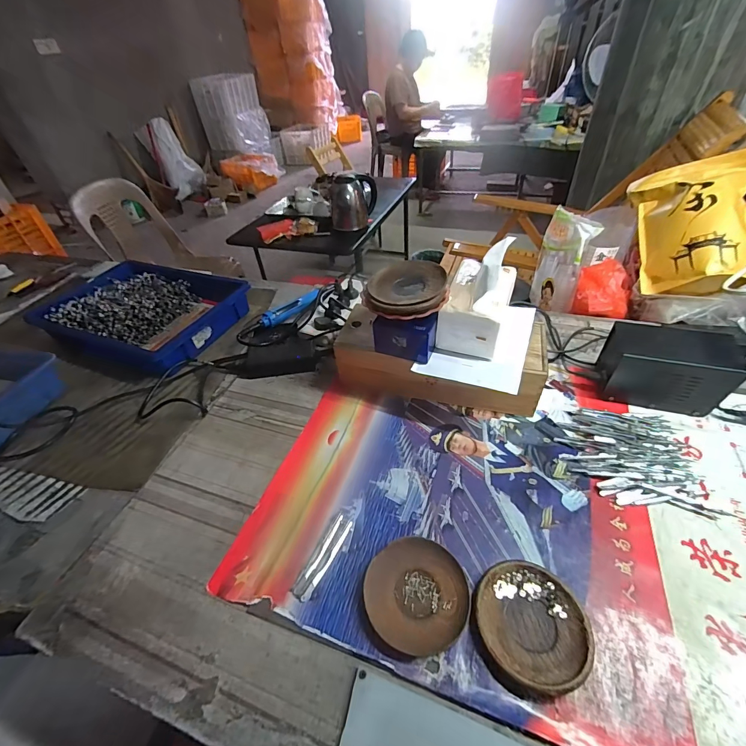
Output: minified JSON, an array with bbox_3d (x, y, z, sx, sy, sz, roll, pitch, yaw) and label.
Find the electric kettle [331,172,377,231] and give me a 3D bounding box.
[{"bbox_3d":[-0.077,-0.695,1.455,0.161,0.181,0.145,5,44,12],"label":"electric kettle"}]

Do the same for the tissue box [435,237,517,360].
[{"bbox_3d":[0.162,-0.118,0.563,0.096,0.133,0.121,11,46,18],"label":"tissue box"}]

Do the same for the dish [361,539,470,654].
[{"bbox_3d":[0.051,0.250,0.419,0.113,0.015,0.117,-4,43,3],"label":"dish"}]

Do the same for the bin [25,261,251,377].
[{"bbox_3d":[-0.525,-0.144,0.850,0.401,0.087,0.294,13,46,20],"label":"bin"}]

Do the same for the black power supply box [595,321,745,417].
[{"bbox_3d":[0.467,-0.013,0.576,0.169,0.112,0.082,10,45,17],"label":"black power supply box"}]

